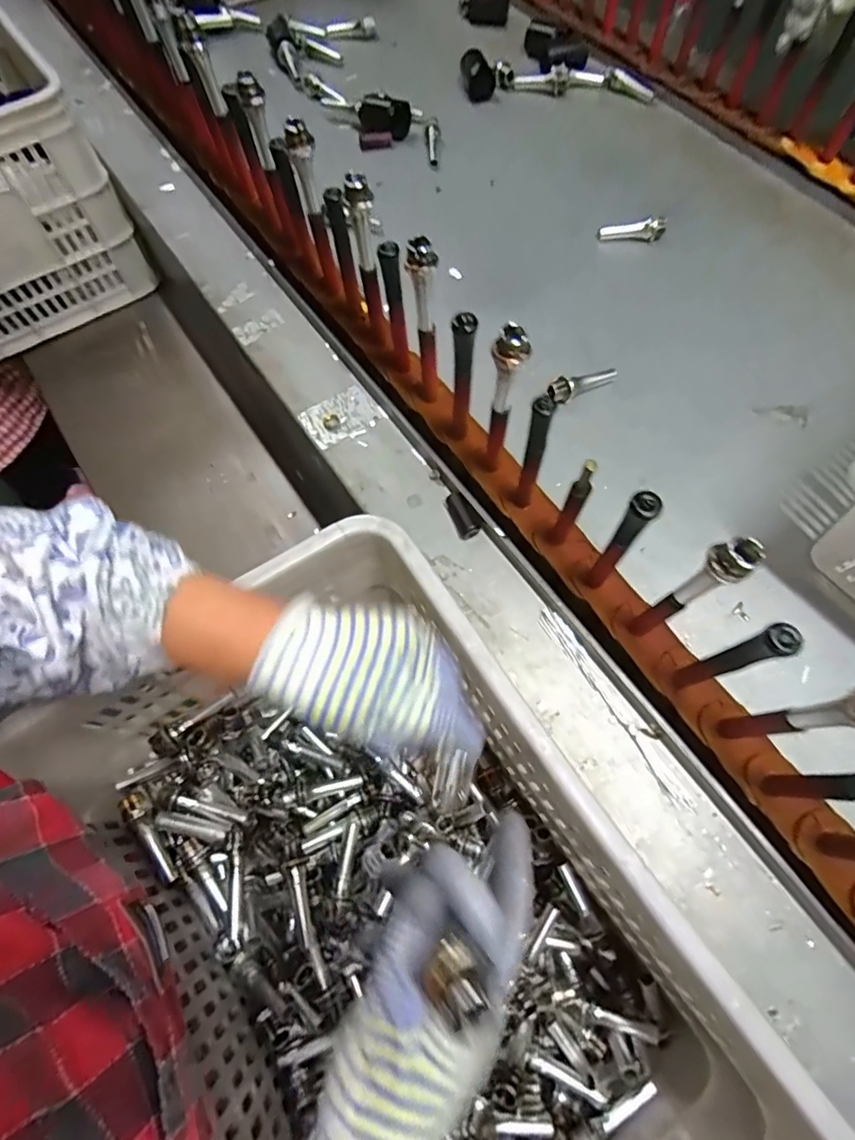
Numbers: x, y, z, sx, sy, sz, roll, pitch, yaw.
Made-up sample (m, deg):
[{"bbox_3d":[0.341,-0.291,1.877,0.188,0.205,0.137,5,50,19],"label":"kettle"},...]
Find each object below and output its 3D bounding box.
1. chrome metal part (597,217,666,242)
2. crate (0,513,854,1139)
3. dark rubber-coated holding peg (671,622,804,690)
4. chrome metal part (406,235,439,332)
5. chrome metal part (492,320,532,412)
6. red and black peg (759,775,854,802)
[{"bbox_3d":[0.266,-0.440,0.674,0.081,0.023,0.022,0,68,2],"label":"chrome metal part"},{"bbox_3d":[-0.023,0.270,0.401,0.319,0.243,0.510,-34,71,-11],"label":"crate"},{"bbox_3d":[0.212,0.067,0.371,0.015,0.144,0.017,-16,69,-5],"label":"dark rubber-coated holding peg"},{"bbox_3d":[-0.004,-0.236,0.434,0.024,0.082,0.017,-2,68,1],"label":"chrome metal part"},{"bbox_3d":[0.061,-0.150,0.397,0.026,0.079,0.019,7,69,4],"label":"chrome metal part"},{"bbox_3d":[0.271,0.144,0.343,0.021,0.150,0.018,2,69,3],"label":"red and black peg"}]

